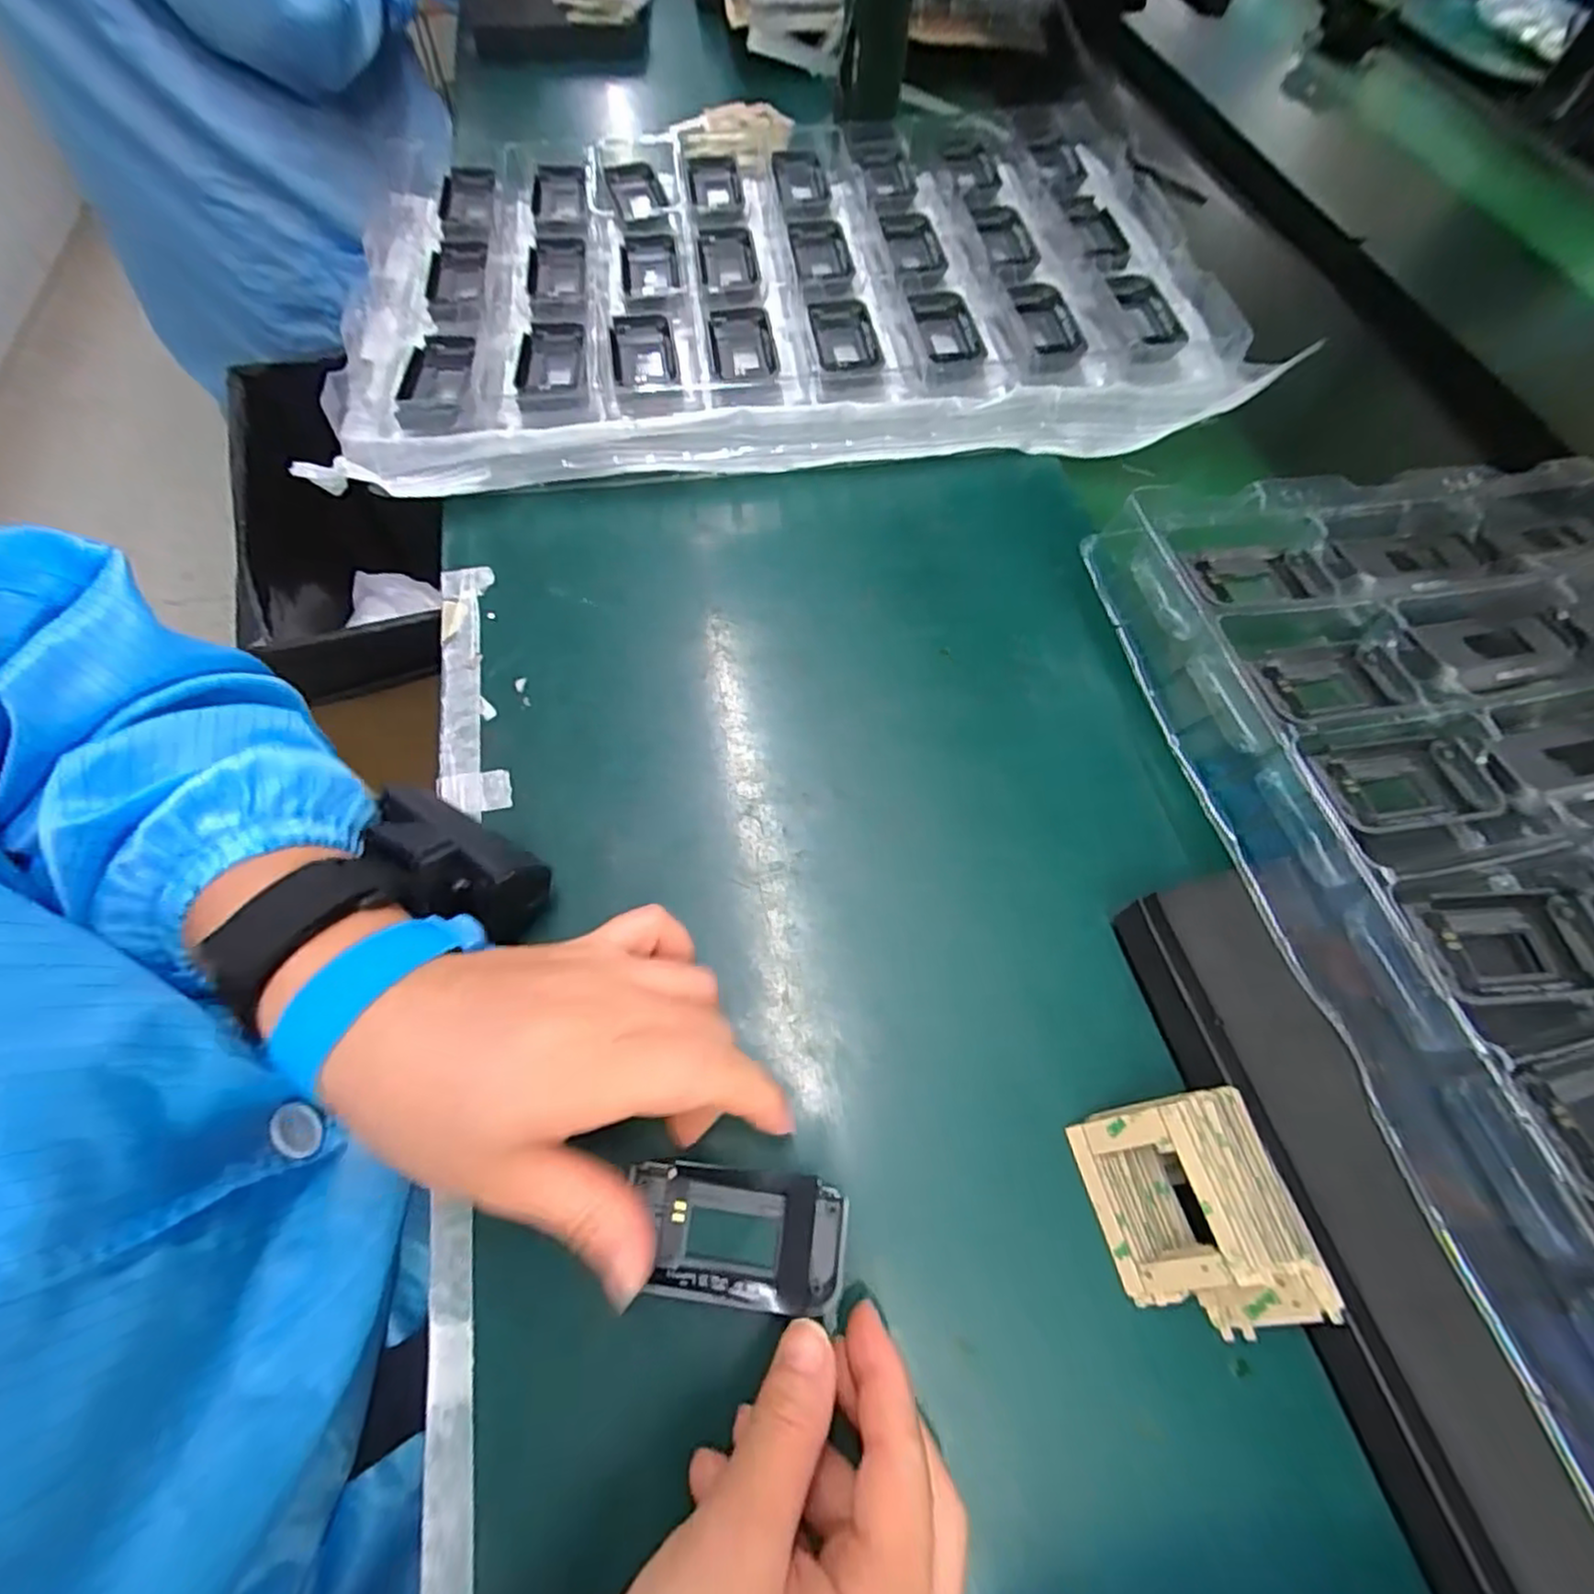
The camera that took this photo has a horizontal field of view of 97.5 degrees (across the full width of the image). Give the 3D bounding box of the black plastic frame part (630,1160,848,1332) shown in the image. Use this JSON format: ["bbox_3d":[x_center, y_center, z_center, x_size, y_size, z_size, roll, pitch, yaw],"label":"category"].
[{"bbox_3d":[-0.021,0.148,0.237,0.073,0.008,0.040,8,65,5],"label":"black plastic frame part"}]

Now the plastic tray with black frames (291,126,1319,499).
[{"bbox_3d":[-0.008,-0.321,0.451,0.515,0.075,0.289,-6,63,-7],"label":"plastic tray with black frames"}]

